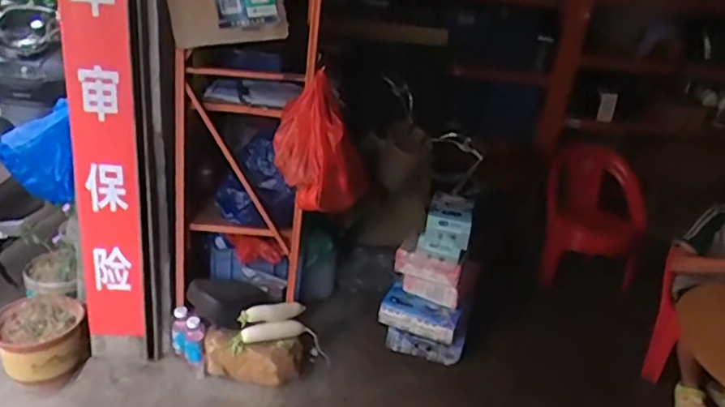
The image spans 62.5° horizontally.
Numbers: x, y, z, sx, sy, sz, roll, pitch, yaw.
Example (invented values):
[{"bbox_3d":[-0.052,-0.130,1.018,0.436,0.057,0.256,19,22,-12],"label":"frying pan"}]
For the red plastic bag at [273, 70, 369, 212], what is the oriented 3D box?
[{"bbox_3d":[-0.131,-0.171,1.835,0.269,0.370,0.147,3,25,-8],"label":"red plastic bag"}]

